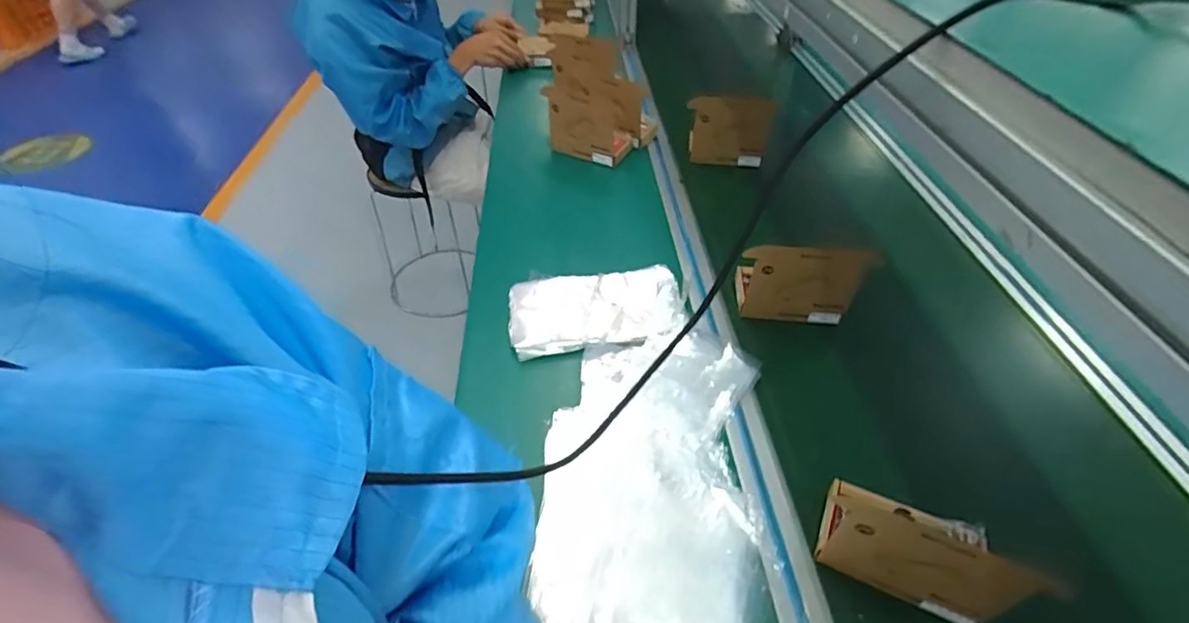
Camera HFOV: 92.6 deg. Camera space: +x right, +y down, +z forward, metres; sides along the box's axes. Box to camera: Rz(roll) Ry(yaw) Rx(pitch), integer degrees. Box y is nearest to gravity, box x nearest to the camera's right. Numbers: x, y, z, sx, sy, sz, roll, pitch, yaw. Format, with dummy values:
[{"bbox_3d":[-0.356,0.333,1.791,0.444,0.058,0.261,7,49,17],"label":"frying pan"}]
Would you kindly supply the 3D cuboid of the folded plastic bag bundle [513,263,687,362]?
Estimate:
[{"bbox_3d":[0.003,-0.010,0.708,0.215,0.024,0.121,-8,44,-6],"label":"folded plastic bag bundle"}]

